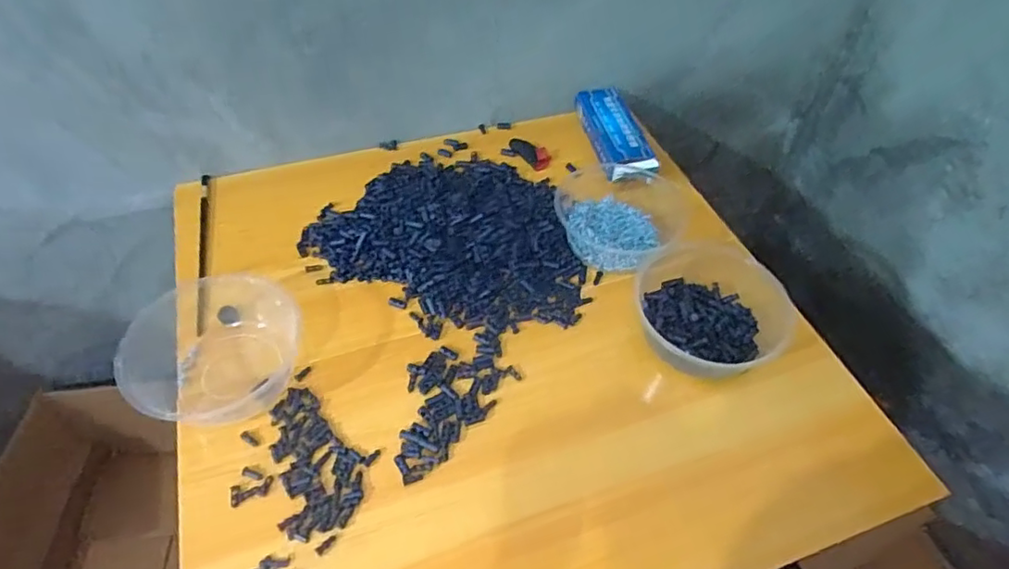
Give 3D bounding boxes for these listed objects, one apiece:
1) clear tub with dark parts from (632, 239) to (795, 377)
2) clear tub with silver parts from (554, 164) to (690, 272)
[{"bbox_3d":[0.197,0.028,0.573,0.139,0.066,0.168,40,60,22],"label":"clear tub with dark parts"},{"bbox_3d":[0.125,-0.090,0.644,0.141,0.049,0.146,2,53,-3],"label":"clear tub with silver parts"}]

